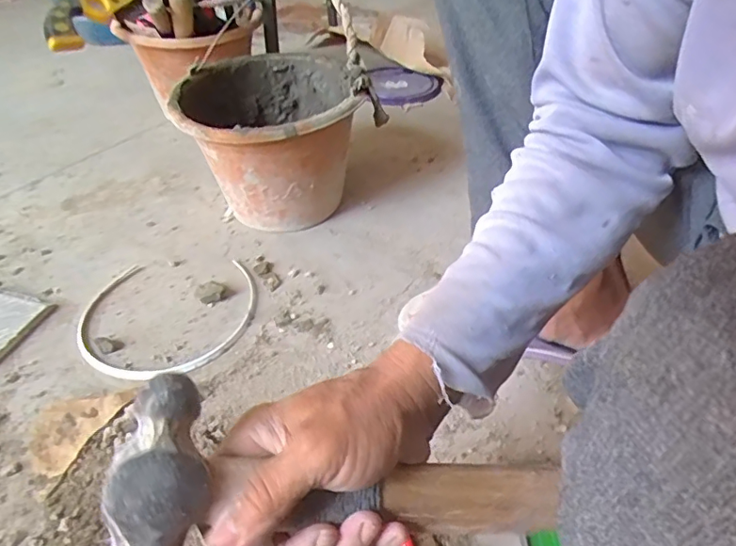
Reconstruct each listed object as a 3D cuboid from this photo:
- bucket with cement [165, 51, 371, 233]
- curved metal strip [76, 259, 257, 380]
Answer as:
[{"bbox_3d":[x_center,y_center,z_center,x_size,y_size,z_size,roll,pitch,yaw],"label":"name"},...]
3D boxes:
[{"bbox_3d":[-0.129,-0.182,0.747,0.227,0.177,0.267,-5,42,-6],"label":"bucket with cement"},{"bbox_3d":[-0.227,0.045,0.609,0.190,0.011,0.171,-5,42,-6],"label":"curved metal strip"}]

